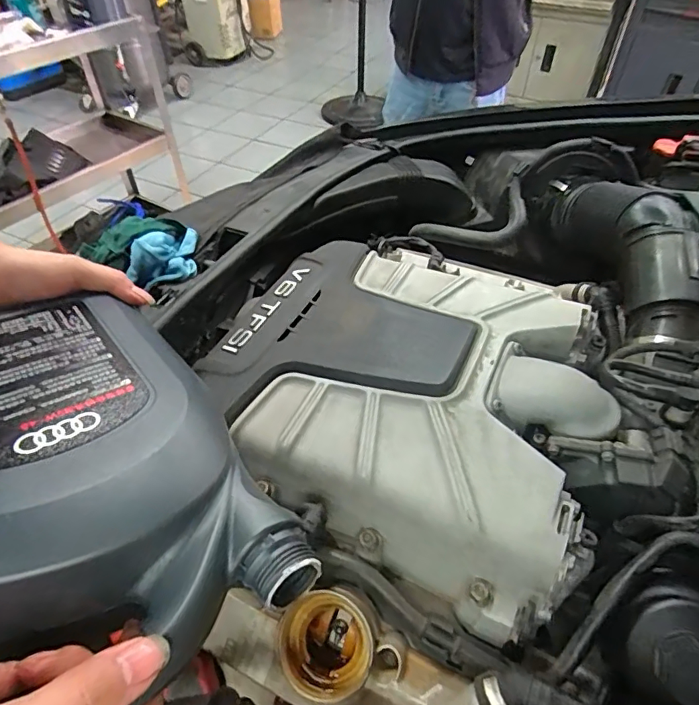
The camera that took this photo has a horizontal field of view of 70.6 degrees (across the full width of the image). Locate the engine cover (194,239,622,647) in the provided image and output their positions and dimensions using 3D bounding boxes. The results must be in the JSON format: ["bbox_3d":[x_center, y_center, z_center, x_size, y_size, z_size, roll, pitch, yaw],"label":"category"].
[{"bbox_3d":[0.042,0.022,0.488,0.387,0.092,0.325,22,51,20],"label":"engine cover"}]

